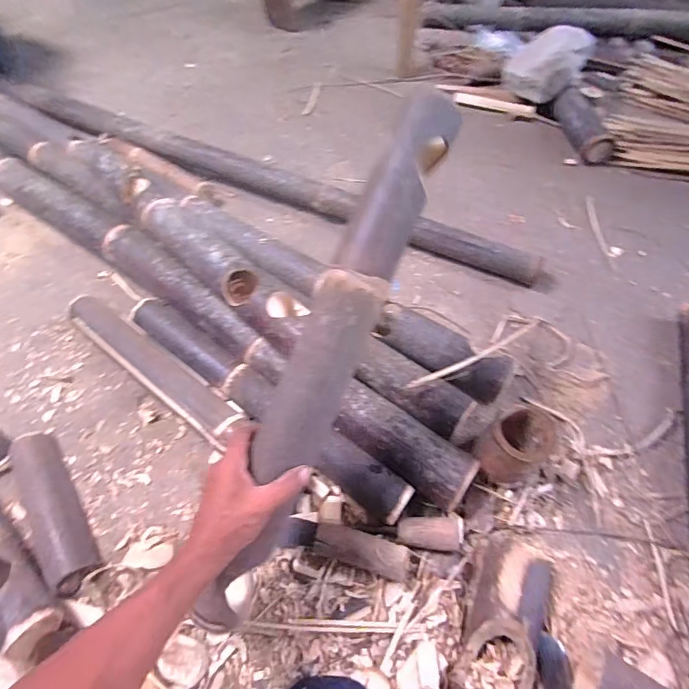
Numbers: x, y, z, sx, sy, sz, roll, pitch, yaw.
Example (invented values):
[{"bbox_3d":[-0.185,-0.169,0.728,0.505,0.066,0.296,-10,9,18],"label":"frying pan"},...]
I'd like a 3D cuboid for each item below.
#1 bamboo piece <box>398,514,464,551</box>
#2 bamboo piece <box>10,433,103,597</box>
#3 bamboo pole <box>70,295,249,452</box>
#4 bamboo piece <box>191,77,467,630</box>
[{"bbox_3d":[0.123,0.262,0.584,0.093,0.047,0.046,-6,56,-2],"label":"bamboo piece"},{"bbox_3d":[-0.438,0.242,0.631,0.067,0.047,0.258,-32,61,-18],"label":"bamboo piece"},{"bbox_3d":[-0.333,0.040,0.742,0.427,0.062,0.075,32,63,21],"label":"bamboo pole"},{"bbox_3d":[-0.023,0.019,0.475,0.076,0.064,0.619,23,91,16],"label":"bamboo piece"}]

